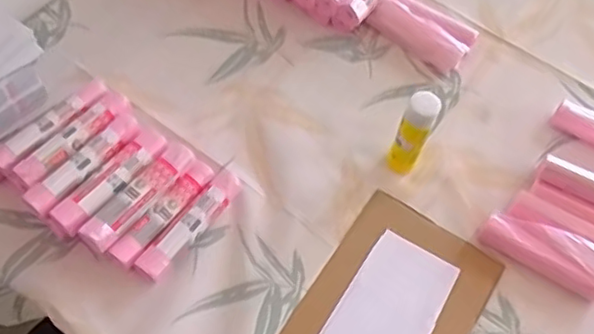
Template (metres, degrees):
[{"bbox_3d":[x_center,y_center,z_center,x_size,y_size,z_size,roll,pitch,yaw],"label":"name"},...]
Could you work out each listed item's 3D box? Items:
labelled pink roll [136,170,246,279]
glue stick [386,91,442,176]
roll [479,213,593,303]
[{"bbox_3d":[-0.096,0.051,0.561,0.025,0.023,0.117,36,65,17],"label":"labelled pink roll"},{"bbox_3d":[0.108,-0.030,0.581,0.029,0.100,0.026,19,62,9],"label":"glue stick"},{"bbox_3d":[0.231,0.077,0.571,0.115,0.031,0.046,29,64,14],"label":"roll"}]

